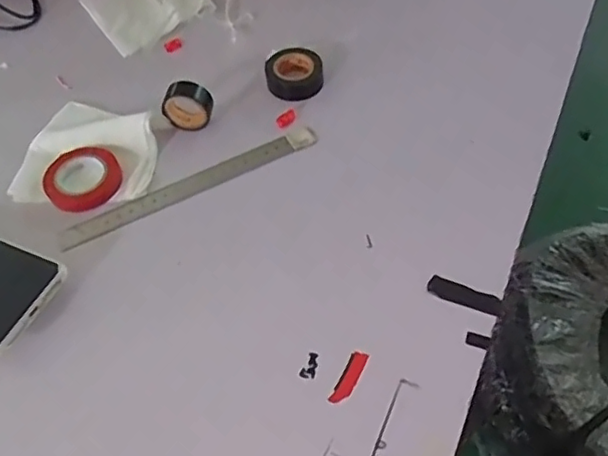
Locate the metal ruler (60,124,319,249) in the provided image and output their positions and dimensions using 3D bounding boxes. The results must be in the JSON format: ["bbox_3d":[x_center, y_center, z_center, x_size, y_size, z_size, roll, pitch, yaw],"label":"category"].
[{"bbox_3d":[-0.091,-0.035,0.491,0.218,0.007,0.023,-27,64,-12],"label":"metal ruler"}]

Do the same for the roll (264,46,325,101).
[{"bbox_3d":[-0.008,-0.142,0.548,0.052,0.018,0.050,-2,54,2],"label":"roll"}]

